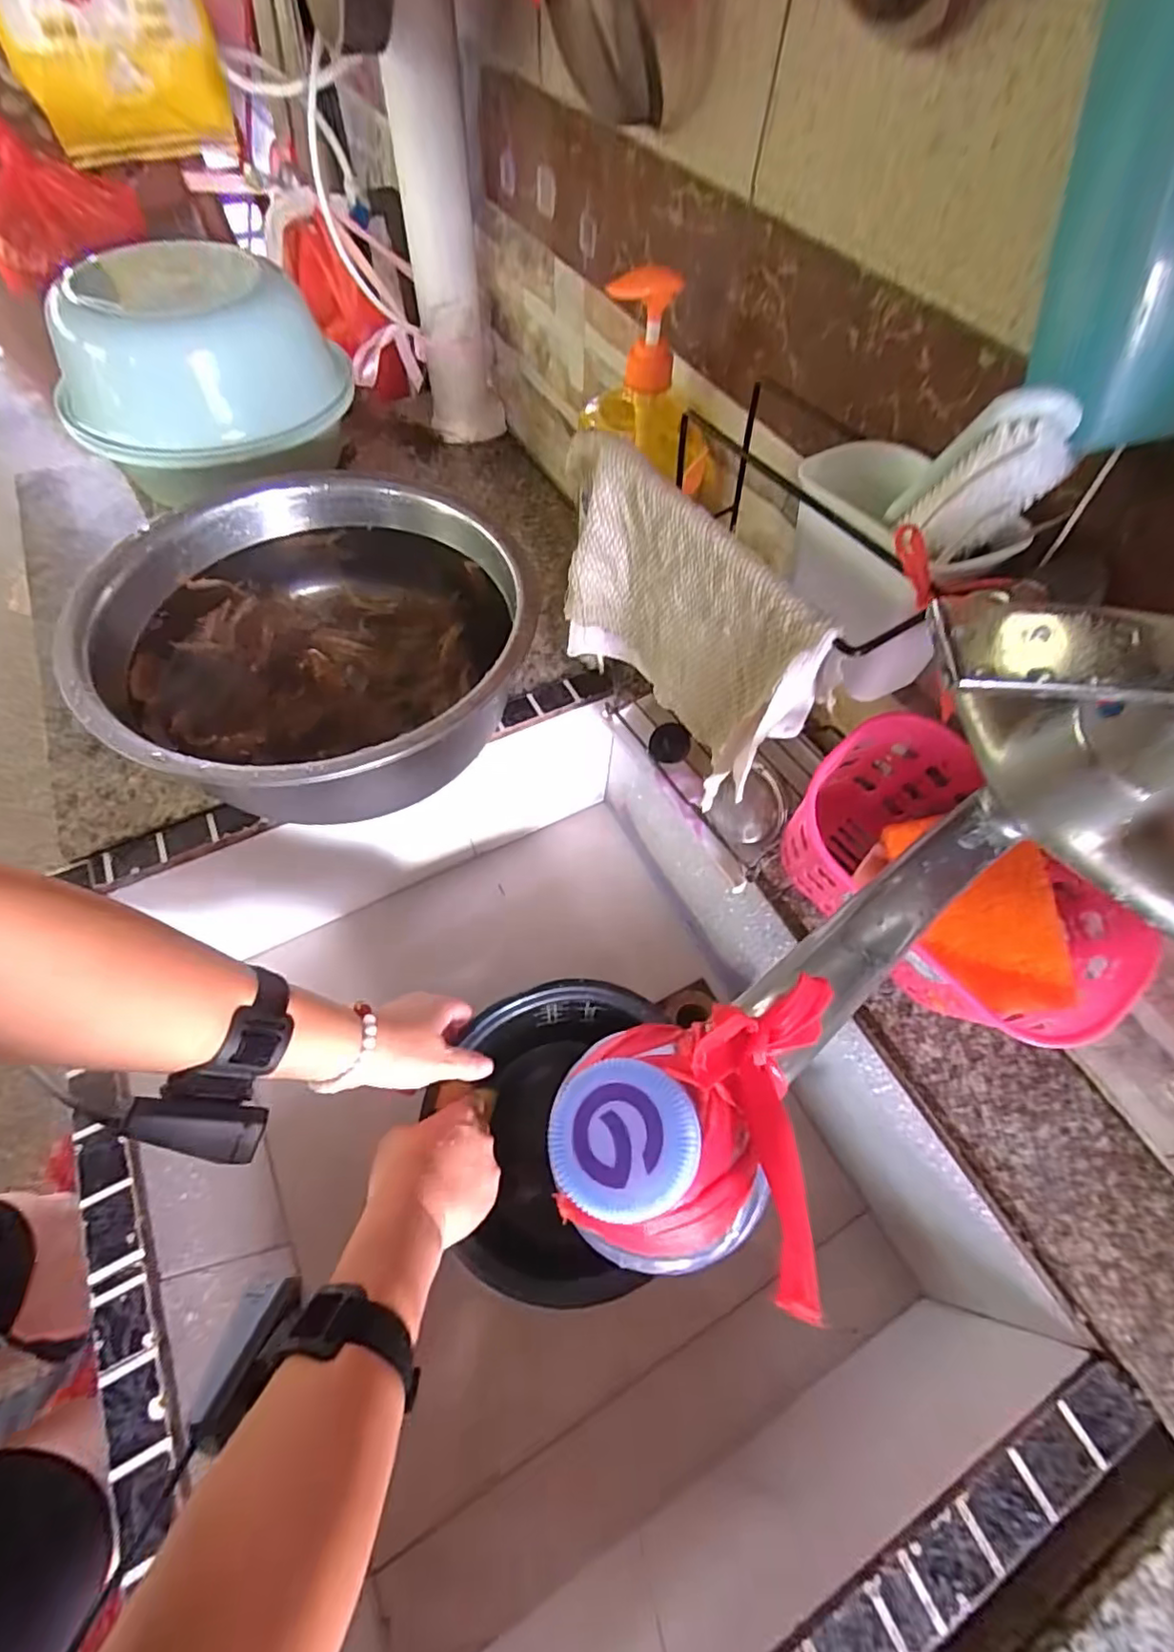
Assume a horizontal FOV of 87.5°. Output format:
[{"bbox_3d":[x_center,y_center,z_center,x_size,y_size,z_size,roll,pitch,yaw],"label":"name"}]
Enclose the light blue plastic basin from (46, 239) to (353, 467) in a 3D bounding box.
[{"bbox_3d":[-0.401,-0.484,0.628,0.239,0.111,0.221,1,58,-2],"label":"light blue plastic basin"}]

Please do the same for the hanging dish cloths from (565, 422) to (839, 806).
[{"bbox_3d":[0.043,-0.119,0.353,0.042,0.125,0.196,-33,65,-20],"label":"hanging dish cloths"}]

